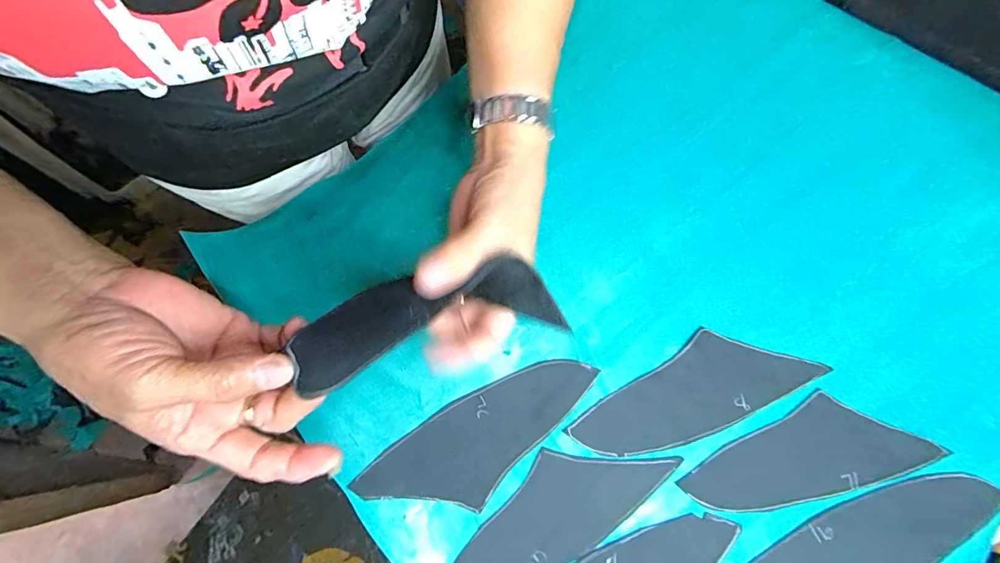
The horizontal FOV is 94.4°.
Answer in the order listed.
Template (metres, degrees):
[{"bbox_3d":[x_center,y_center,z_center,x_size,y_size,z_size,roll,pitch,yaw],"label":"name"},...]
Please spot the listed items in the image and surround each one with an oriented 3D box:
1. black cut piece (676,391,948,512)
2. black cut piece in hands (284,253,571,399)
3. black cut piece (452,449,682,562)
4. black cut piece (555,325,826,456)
[{"bbox_3d":[0.227,0.133,0.347,0.175,0.008,0.067,-21,74,-4],"label":"black cut piece"},{"bbox_3d":[-0.040,0.020,0.256,0.140,0.033,0.049,-16,76,-15],"label":"black cut piece in hands"},{"bbox_3d":[0.033,0.175,0.334,0.188,0.009,0.068,-38,79,-9],"label":"black cut piece"},{"bbox_3d":[0.146,0.088,0.356,0.183,0.005,0.067,-28,78,-7],"label":"black cut piece"}]

